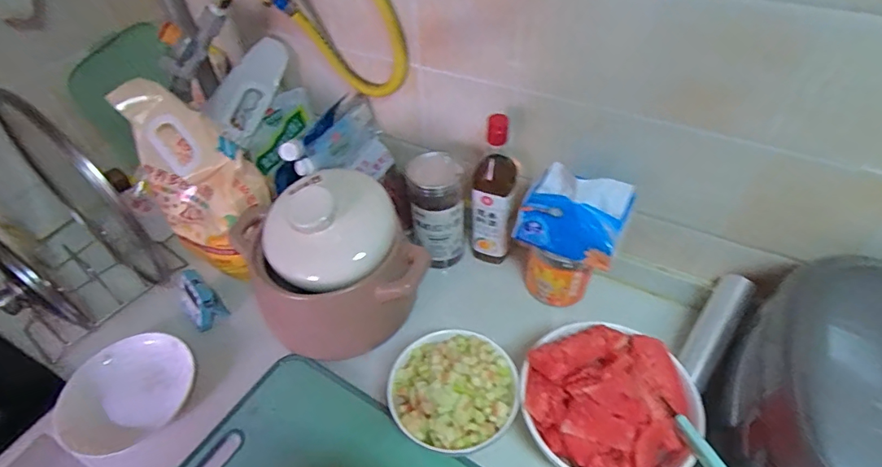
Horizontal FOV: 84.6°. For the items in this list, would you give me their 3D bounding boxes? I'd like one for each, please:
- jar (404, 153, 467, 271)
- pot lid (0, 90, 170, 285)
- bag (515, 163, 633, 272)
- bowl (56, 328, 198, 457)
[{"bbox_3d":[-0.005,-0.032,0.760,0.081,0.174,0.081,-2,47,2],"label":"jar"},{"bbox_3d":[-0.528,-0.059,0.741,0.310,0.321,0.077,32,56,29],"label":"pot lid"},{"bbox_3d":[0.171,-0.027,0.631,0.137,0.096,0.076,21,52,22],"label":"bag"},{"bbox_3d":[-0.431,0.222,0.672,0.176,0.037,0.156,-36,54,-26],"label":"bowl"}]

